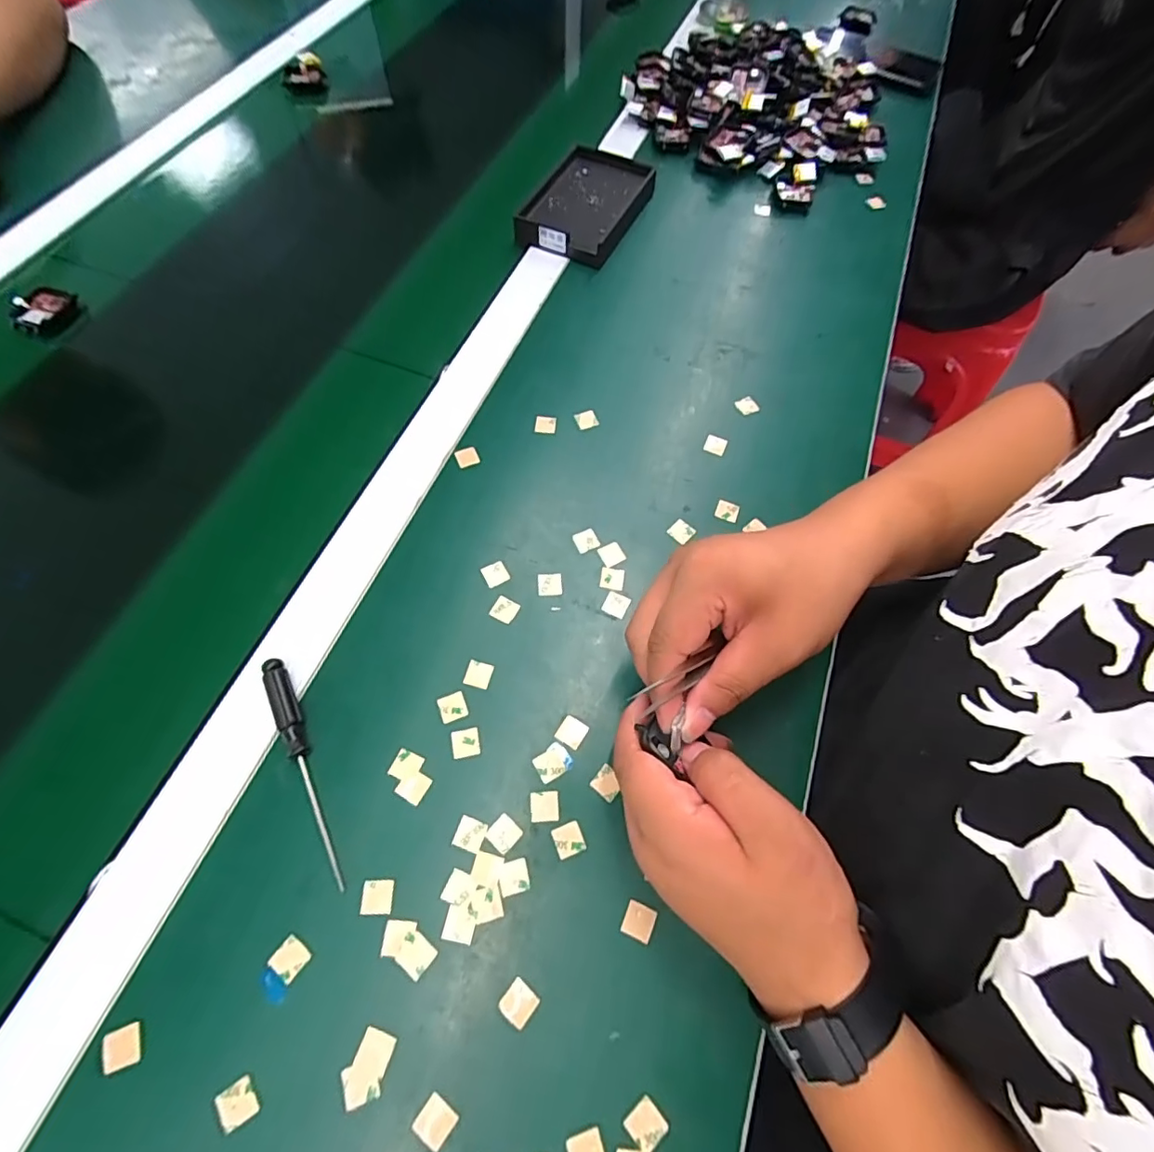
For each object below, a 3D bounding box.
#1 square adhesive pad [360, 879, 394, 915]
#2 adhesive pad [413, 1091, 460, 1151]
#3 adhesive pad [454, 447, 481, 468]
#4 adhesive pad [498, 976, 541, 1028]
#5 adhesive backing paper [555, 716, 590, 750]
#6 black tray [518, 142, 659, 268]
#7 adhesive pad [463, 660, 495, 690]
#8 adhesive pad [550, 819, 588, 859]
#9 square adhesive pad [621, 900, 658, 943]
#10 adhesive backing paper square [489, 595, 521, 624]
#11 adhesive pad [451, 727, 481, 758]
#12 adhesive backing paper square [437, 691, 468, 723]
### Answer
[{"bbox_3d":[-0.104,0.167,0.282,0.016,0.004,0.016,-2,64,-3],"label":"square adhesive pad"},{"bbox_3d":[-0.064,0.248,0.246,0.016,0.004,0.015,33,68,13],"label":"adhesive pad"},{"bbox_3d":[-0.082,-0.090,0.407,0.017,0.004,0.017,-20,67,-11],"label":"adhesive pad"},{"bbox_3d":[-0.029,0.209,0.266,0.016,0.004,0.016,38,69,15],"label":"adhesive pad"},{"bbox_3d":[-0.003,0.092,0.323,0.016,0.004,0.016,29,67,12],"label":"adhesive backing paper"},{"bbox_3d":[0.010,-0.364,0.529,0.095,0.023,0.141,22,66,9],"label":"black tray"},{"bbox_3d":[-0.061,0.060,0.335,0.015,0.004,0.016,12,65,4],"label":"adhesive pad"},{"bbox_3d":[-0.005,0.145,0.298,0.016,0.004,0.016,-23,67,-12],"label":"adhesive pad"},{"bbox_3d":[0.033,0.180,0.283,0.015,0.004,0.015,22,66,9],"label":"square adhesive pad"},{"bbox_3d":[-0.047,0.021,0.355,0.016,0.004,0.016,25,66,10],"label":"adhesive backing paper square"},{"bbox_3d":[-0.065,0.097,0.317,0.016,0.004,0.016,-10,65,-6],"label":"adhesive pad"},{"bbox_3d":[-0.075,0.078,0.326,0.016,0.004,0.016,-20,67,-11],"label":"adhesive backing paper square"}]

